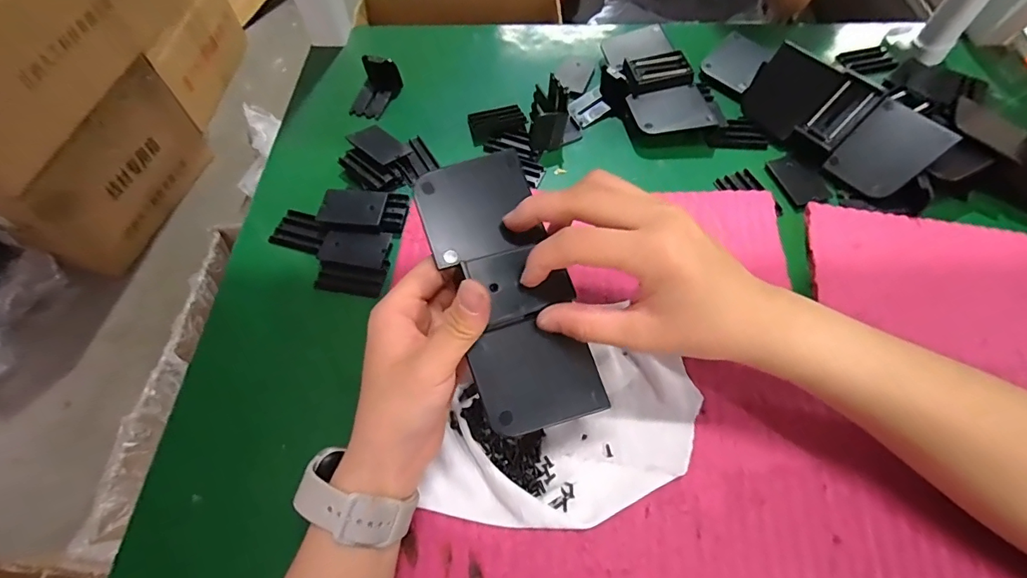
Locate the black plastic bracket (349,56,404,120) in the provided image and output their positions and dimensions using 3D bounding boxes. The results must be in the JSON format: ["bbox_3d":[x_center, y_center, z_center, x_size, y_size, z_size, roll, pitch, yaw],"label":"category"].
[{"bbox_3d":[-0.144,-0.208,0.483,0.044,0.033,0.058,18,62,11],"label":"black plastic bracket"}]

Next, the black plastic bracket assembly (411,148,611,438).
[{"bbox_3d":[-0.003,-0.001,0.265,0.067,0.017,0.158,-19,80,-8],"label":"black plastic bracket assembly"}]

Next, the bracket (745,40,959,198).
[{"bbox_3d":[0.287,-0.155,0.419,0.165,0.024,0.080,45,109,28],"label":"bracket"}]

